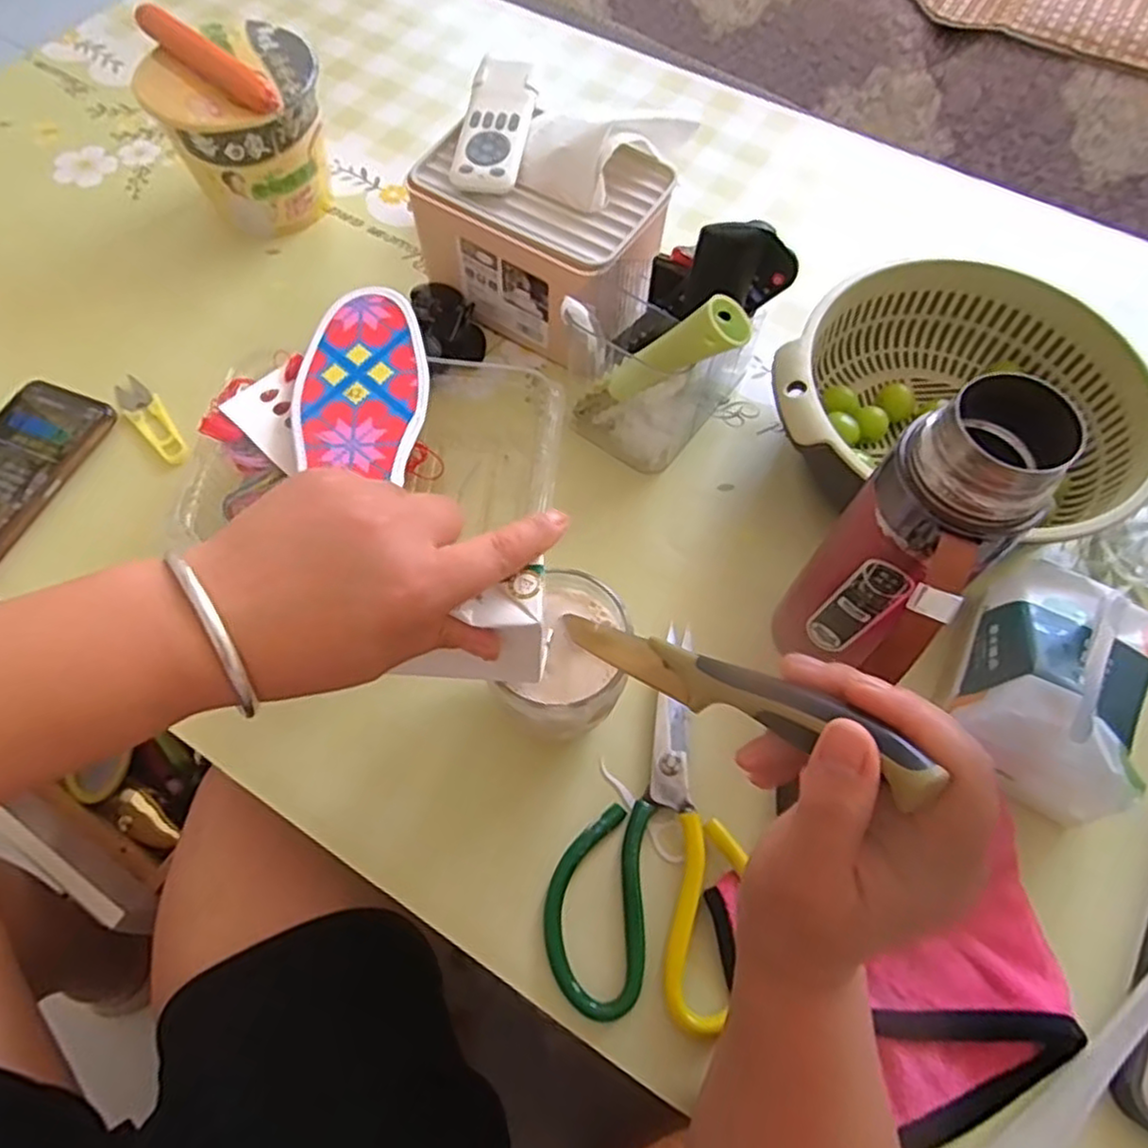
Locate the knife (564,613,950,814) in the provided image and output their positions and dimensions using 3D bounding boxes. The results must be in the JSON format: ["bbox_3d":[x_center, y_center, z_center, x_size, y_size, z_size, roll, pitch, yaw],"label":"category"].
[{"bbox_3d":[0.054,0.045,0.292,0.018,0.018,0.194,-40,28,-22],"label":"knife"}]

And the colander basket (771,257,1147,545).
[{"bbox_3d":[0.255,-0.111,0.482,0.227,0.075,0.223,25,66,11],"label":"colander basket"}]

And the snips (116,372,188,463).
[{"bbox_3d":[-0.309,-0.112,0.516,0.025,0.008,0.095,-33,69,-16],"label":"snips"}]

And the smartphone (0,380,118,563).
[{"bbox_3d":[-0.392,-0.063,0.483,0.079,0.015,0.163,22,68,8],"label":"smartphone"}]

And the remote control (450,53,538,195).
[{"bbox_3d":[-0.054,-0.321,0.501,0.046,0.009,0.115,8,74,3],"label":"remote control"}]

